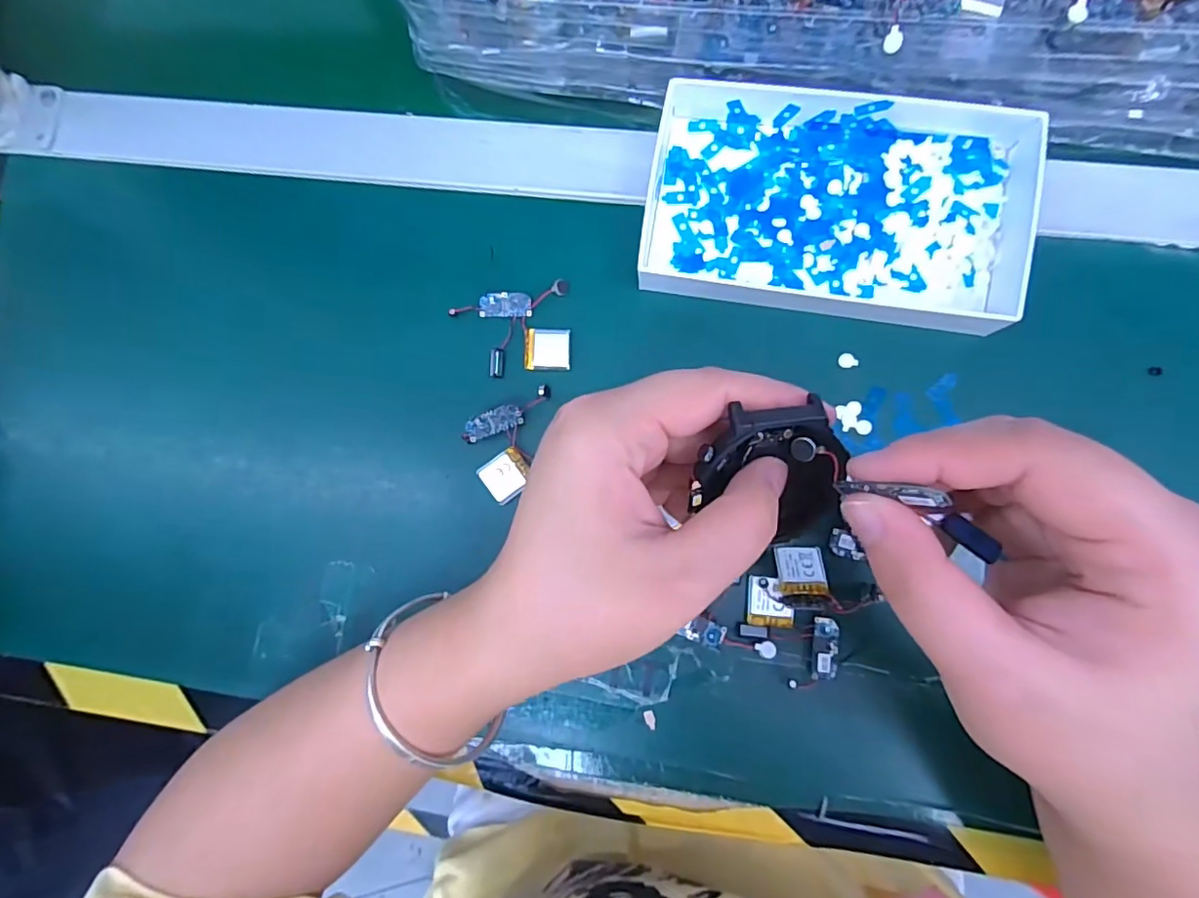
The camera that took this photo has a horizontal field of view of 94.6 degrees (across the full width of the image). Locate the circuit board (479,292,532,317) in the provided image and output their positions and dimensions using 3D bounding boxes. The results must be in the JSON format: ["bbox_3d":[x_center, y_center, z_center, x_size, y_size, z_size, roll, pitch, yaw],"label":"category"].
[{"bbox_3d":[-0.050,-0.076,0.292,0.027,0.004,0.013,0,83,5],"label":"circuit board"}]

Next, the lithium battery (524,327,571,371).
[{"bbox_3d":[-0.027,-0.052,0.287,0.023,0.004,0.022,2,83,6],"label":"lithium battery"}]

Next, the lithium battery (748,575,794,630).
[{"bbox_3d":[0.082,0.073,0.262,0.021,0.006,0.022,5,83,6],"label":"lithium battery"}]

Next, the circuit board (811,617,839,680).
[{"bbox_3d":[0.106,0.093,0.258,0.011,0.004,0.028,4,83,6],"label":"circuit board"}]

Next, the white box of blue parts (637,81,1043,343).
[{"bbox_3d":[0.118,-0.120,0.272,0.183,0.032,0.100,8,83,6],"label":"white box of blue parts"}]

